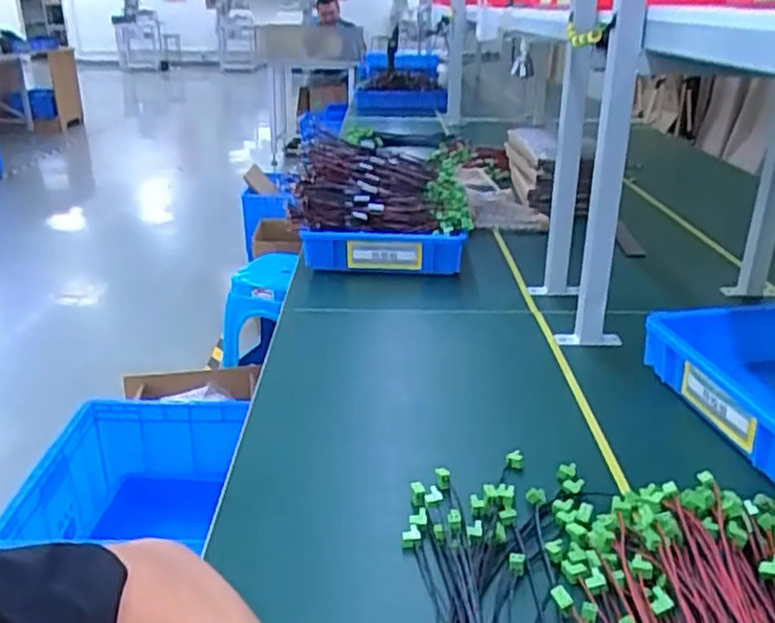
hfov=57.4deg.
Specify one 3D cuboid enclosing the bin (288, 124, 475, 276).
[{"bbox_3d":[-0.013,-0.200,1.341,0.324,0.193,0.268,-1,24,-1],"label":"bin"}]

